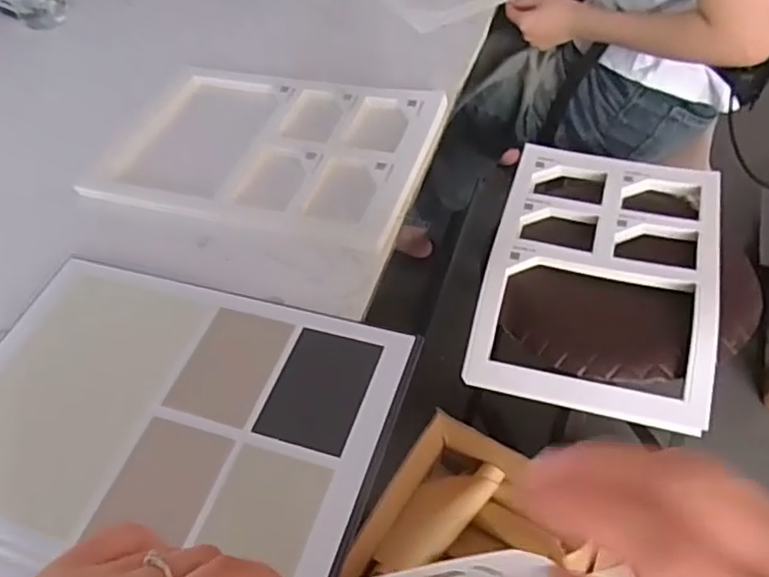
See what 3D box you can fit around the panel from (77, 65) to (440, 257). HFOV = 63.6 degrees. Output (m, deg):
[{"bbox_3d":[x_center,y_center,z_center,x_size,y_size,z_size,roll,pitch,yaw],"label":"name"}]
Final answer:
[{"bbox_3d":[-0.130,-0.173,0.745,0.362,0.033,0.273,10,53,14],"label":"panel"}]

